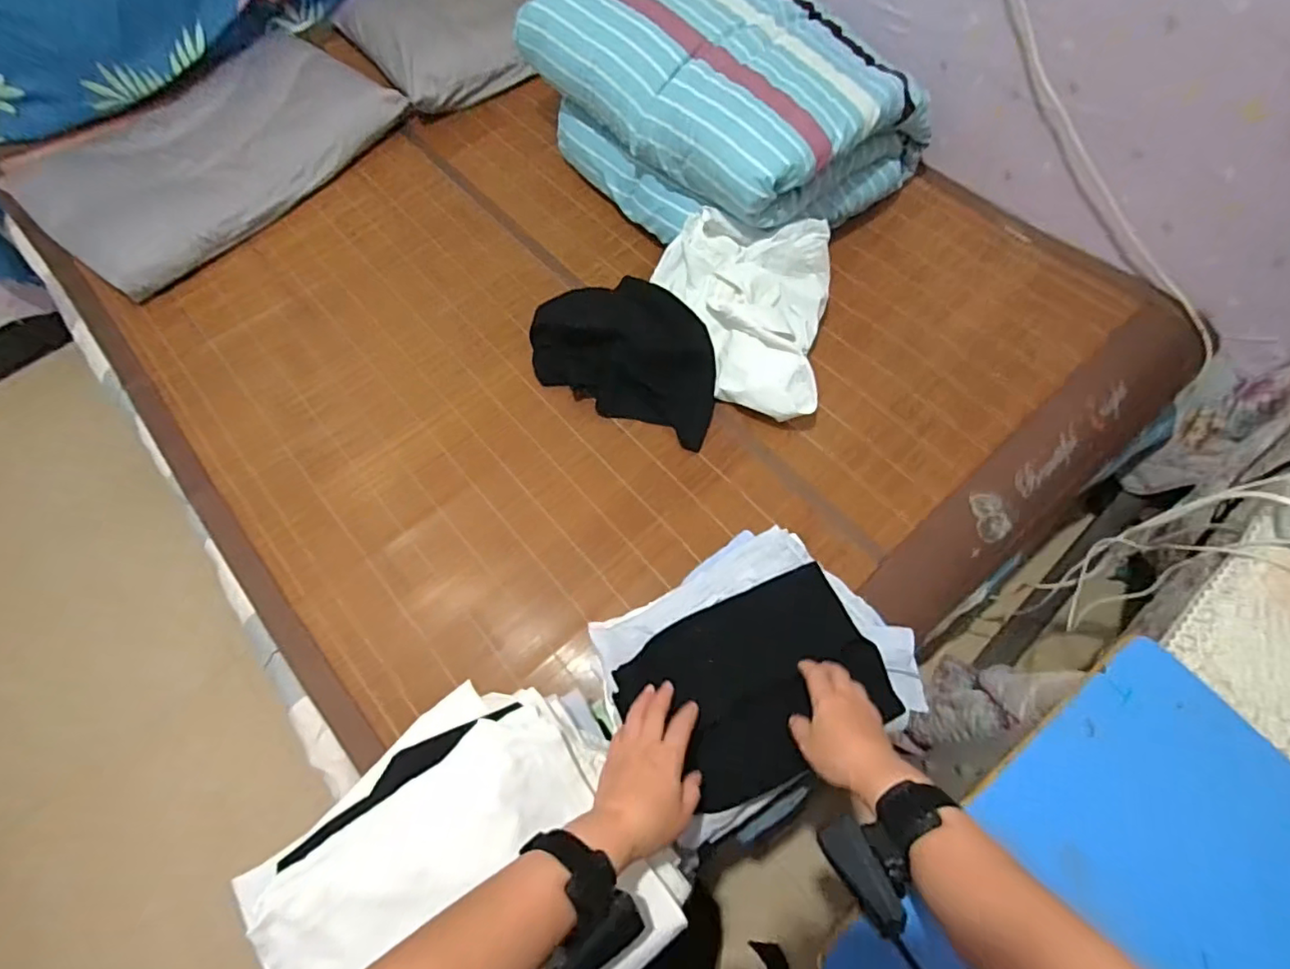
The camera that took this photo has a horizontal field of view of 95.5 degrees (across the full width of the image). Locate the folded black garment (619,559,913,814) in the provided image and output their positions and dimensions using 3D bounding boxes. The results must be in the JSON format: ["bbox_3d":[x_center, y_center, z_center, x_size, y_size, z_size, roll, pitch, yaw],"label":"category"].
[{"bbox_3d":[0.121,0.209,0.615,0.247,0.047,0.186,-31,69,-11],"label":"folded black garment"}]

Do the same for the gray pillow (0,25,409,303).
[{"bbox_3d":[-0.912,-0.713,1.236,0.427,0.114,0.690,37,72,16],"label":"gray pillow"}]

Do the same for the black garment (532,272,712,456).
[{"bbox_3d":[-0.013,-0.241,1.039,0.349,0.067,0.255,25,70,12],"label":"black garment"}]

